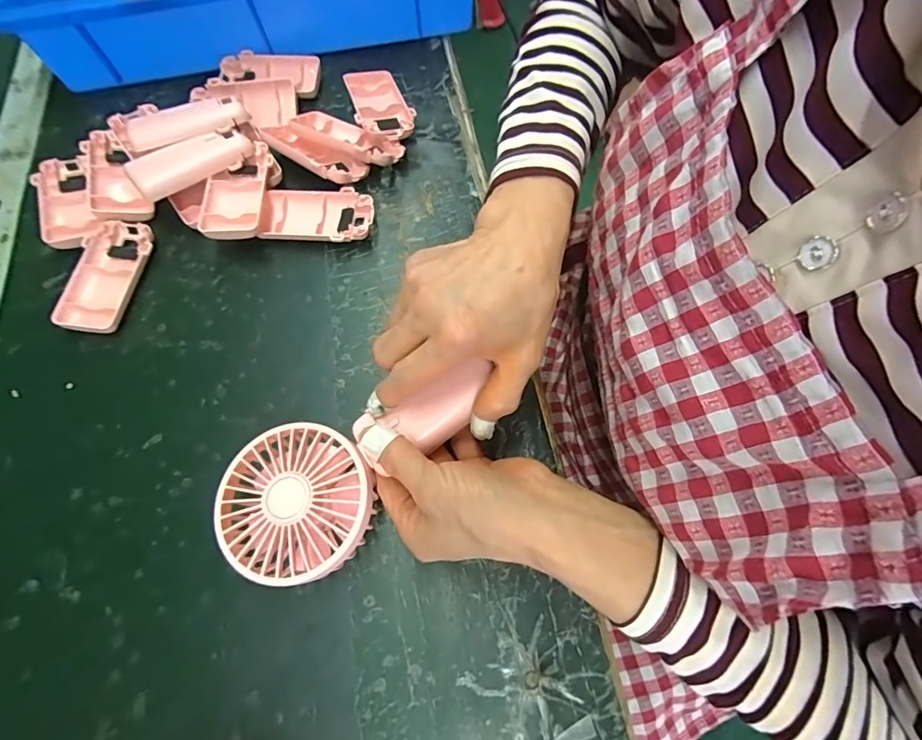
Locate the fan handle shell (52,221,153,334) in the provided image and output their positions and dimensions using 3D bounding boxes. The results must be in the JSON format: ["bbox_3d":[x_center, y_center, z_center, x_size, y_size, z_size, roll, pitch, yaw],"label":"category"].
[{"bbox_3d":[-0.280,-0.075,0.365,0.051,0.016,0.096,9,68,4],"label":"fan handle shell"}]

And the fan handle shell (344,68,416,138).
[{"bbox_3d":[-0.075,-0.245,0.426,0.050,0.021,0.095,-19,69,-7],"label":"fan handle shell"}]

